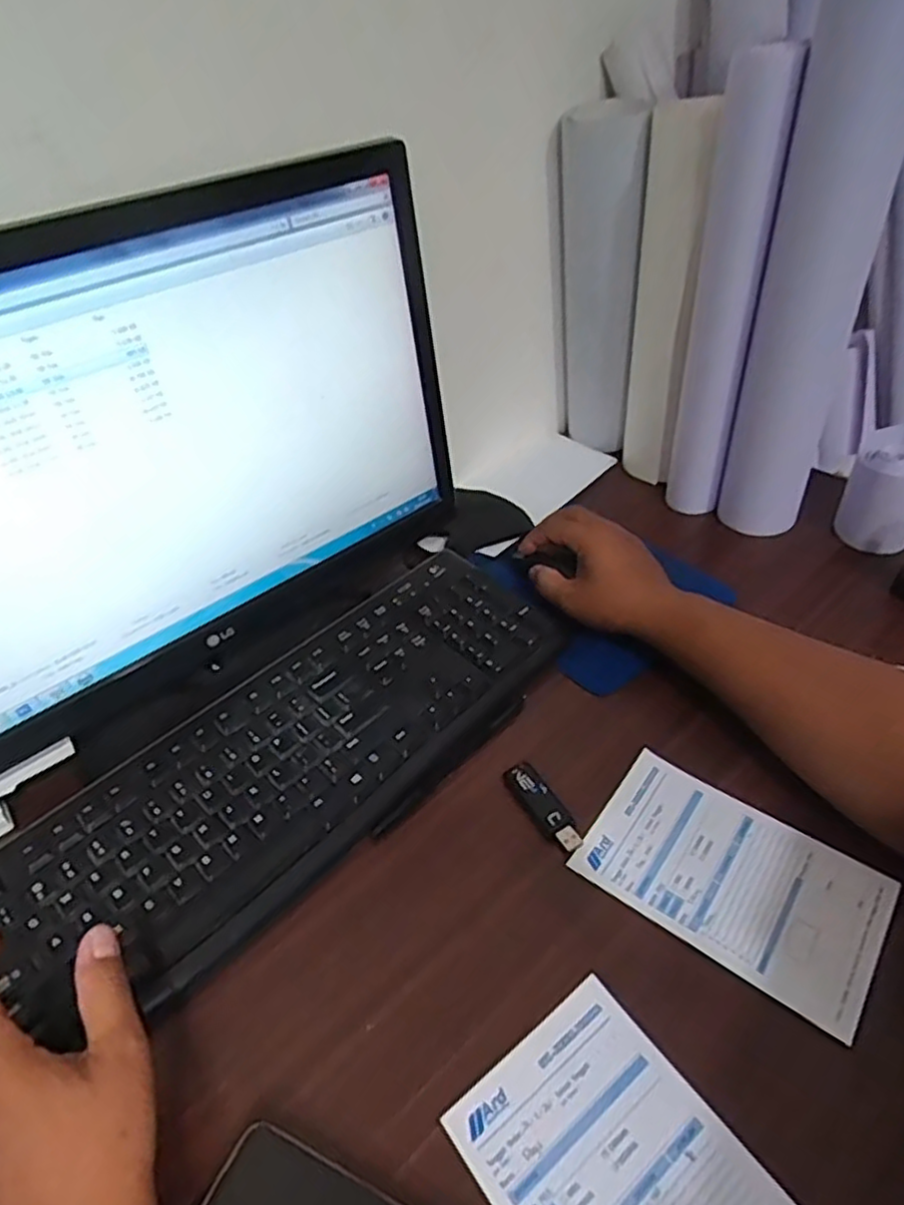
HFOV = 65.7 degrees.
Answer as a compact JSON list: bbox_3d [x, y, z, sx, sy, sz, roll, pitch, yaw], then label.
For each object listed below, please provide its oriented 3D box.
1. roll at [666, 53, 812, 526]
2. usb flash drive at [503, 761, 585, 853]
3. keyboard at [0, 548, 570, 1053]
[{"bbox_3d":[0.233,-0.239,0.603,0.052,0.368,0.039,14,44,20],"label":"roll"},{"bbox_3d":[0.059,0.133,0.460,0.020,0.010,0.071,-24,45,-21],"label":"usb flash drive"},{"bbox_3d":[-0.102,0.104,0.493,0.422,0.023,0.156,-34,50,-28],"label":"keyboard"}]

